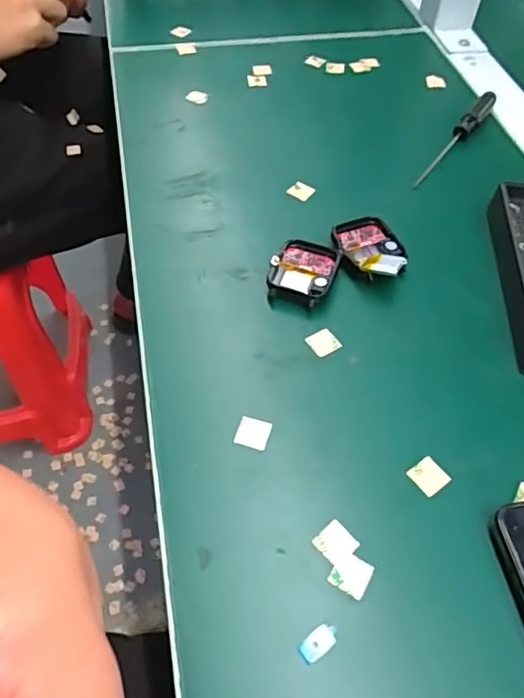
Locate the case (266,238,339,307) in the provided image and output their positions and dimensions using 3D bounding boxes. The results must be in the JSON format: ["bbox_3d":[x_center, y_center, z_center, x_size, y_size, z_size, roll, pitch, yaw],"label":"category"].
[{"bbox_3d":[0.024,-0.045,0.337,0.036,0.012,0.043,16,55,11],"label":"case"}]

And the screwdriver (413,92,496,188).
[{"bbox_3d":[0.147,-0.160,0.422,0.011,0.012,0.127,30,59,20],"label":"screwdriver"}]

